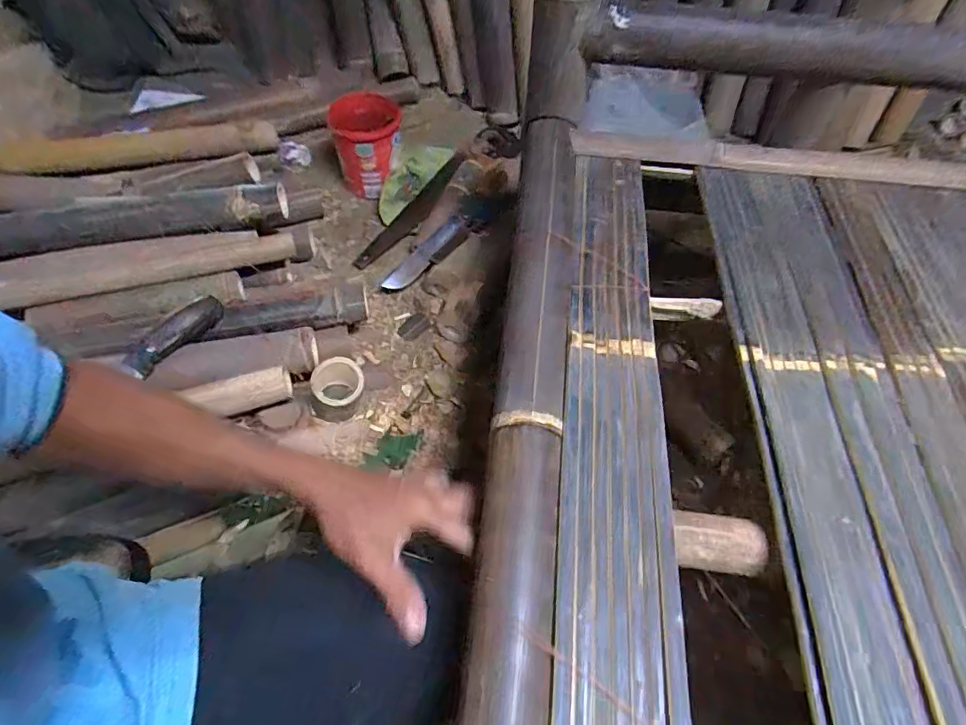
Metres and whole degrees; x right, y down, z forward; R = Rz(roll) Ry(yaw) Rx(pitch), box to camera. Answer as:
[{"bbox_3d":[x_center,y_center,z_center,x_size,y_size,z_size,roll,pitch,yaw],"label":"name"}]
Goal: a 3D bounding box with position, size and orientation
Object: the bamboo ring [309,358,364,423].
[{"bbox_3d":[-0.230,0.048,0.792,0.087,0.087,0.083,2,58,-4],"label":"bamboo ring"}]

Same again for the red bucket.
[{"bbox_3d":[-0.239,-0.443,1.037,0.135,0.175,0.135,2,58,-4],"label":"red bucket"}]

